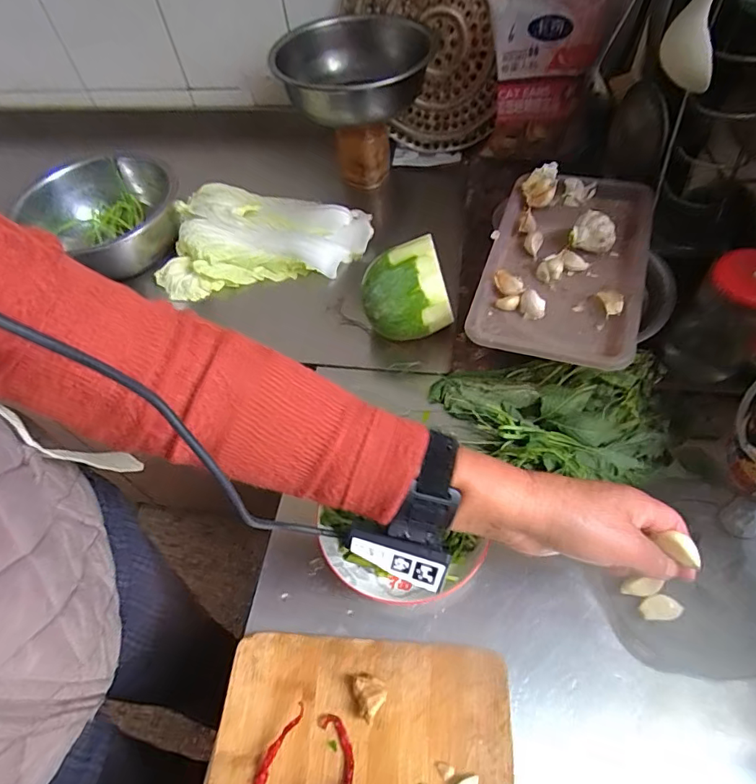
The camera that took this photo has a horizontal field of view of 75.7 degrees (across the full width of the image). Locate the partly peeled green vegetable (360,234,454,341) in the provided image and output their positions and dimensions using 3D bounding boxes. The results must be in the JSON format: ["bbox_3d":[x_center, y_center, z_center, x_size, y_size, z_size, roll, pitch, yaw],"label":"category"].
[{"bbox_3d":[0.029,-0.111,0.551,0.095,0.088,0.087,-9,57,-1],"label":"partly peeled green vegetable"}]

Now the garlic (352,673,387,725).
[{"bbox_3d":[-0.005,0.227,0.367,0.022,0.017,0.030,-22,58,-10],"label":"garlic"}]

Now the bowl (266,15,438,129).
[{"bbox_3d":[-0.045,-0.435,0.665,0.204,0.073,0.204,-3,56,4],"label":"bowl"}]

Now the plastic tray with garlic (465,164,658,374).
[{"bbox_3d":[0.198,-0.141,0.514,0.158,0.039,0.268,15,59,15],"label":"plastic tray with garlic"}]

